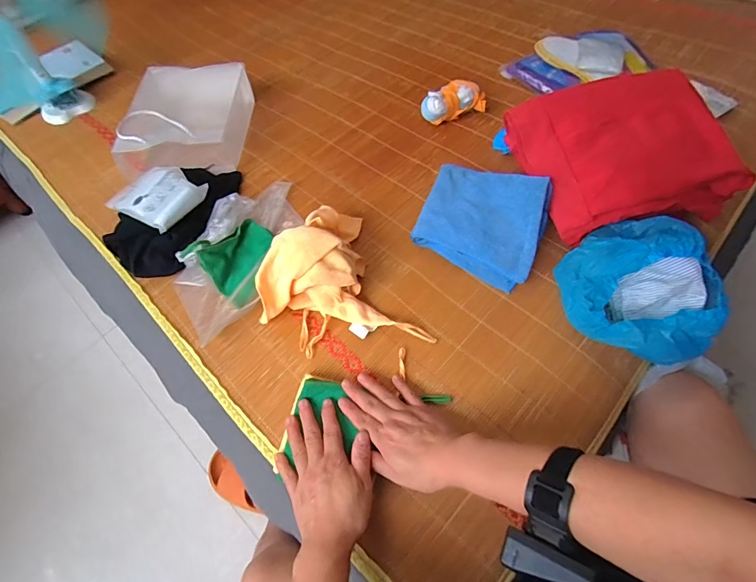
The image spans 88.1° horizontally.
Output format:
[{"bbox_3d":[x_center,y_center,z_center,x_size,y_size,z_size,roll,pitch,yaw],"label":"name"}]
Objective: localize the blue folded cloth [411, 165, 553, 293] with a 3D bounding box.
[{"bbox_3d":[0.155,-0.109,0.585,0.177,0.038,0.168,20,75,16],"label":"blue folded cloth"}]

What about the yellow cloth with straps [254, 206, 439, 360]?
[{"bbox_3d":[-0.071,-0.023,0.535,0.182,0.108,0.224,-21,58,-9],"label":"yellow cloth with straps"}]

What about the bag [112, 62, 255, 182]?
[{"bbox_3d":[-0.374,-0.335,0.769,0.207,0.097,0.250,-2,57,3],"label":"bag"}]

